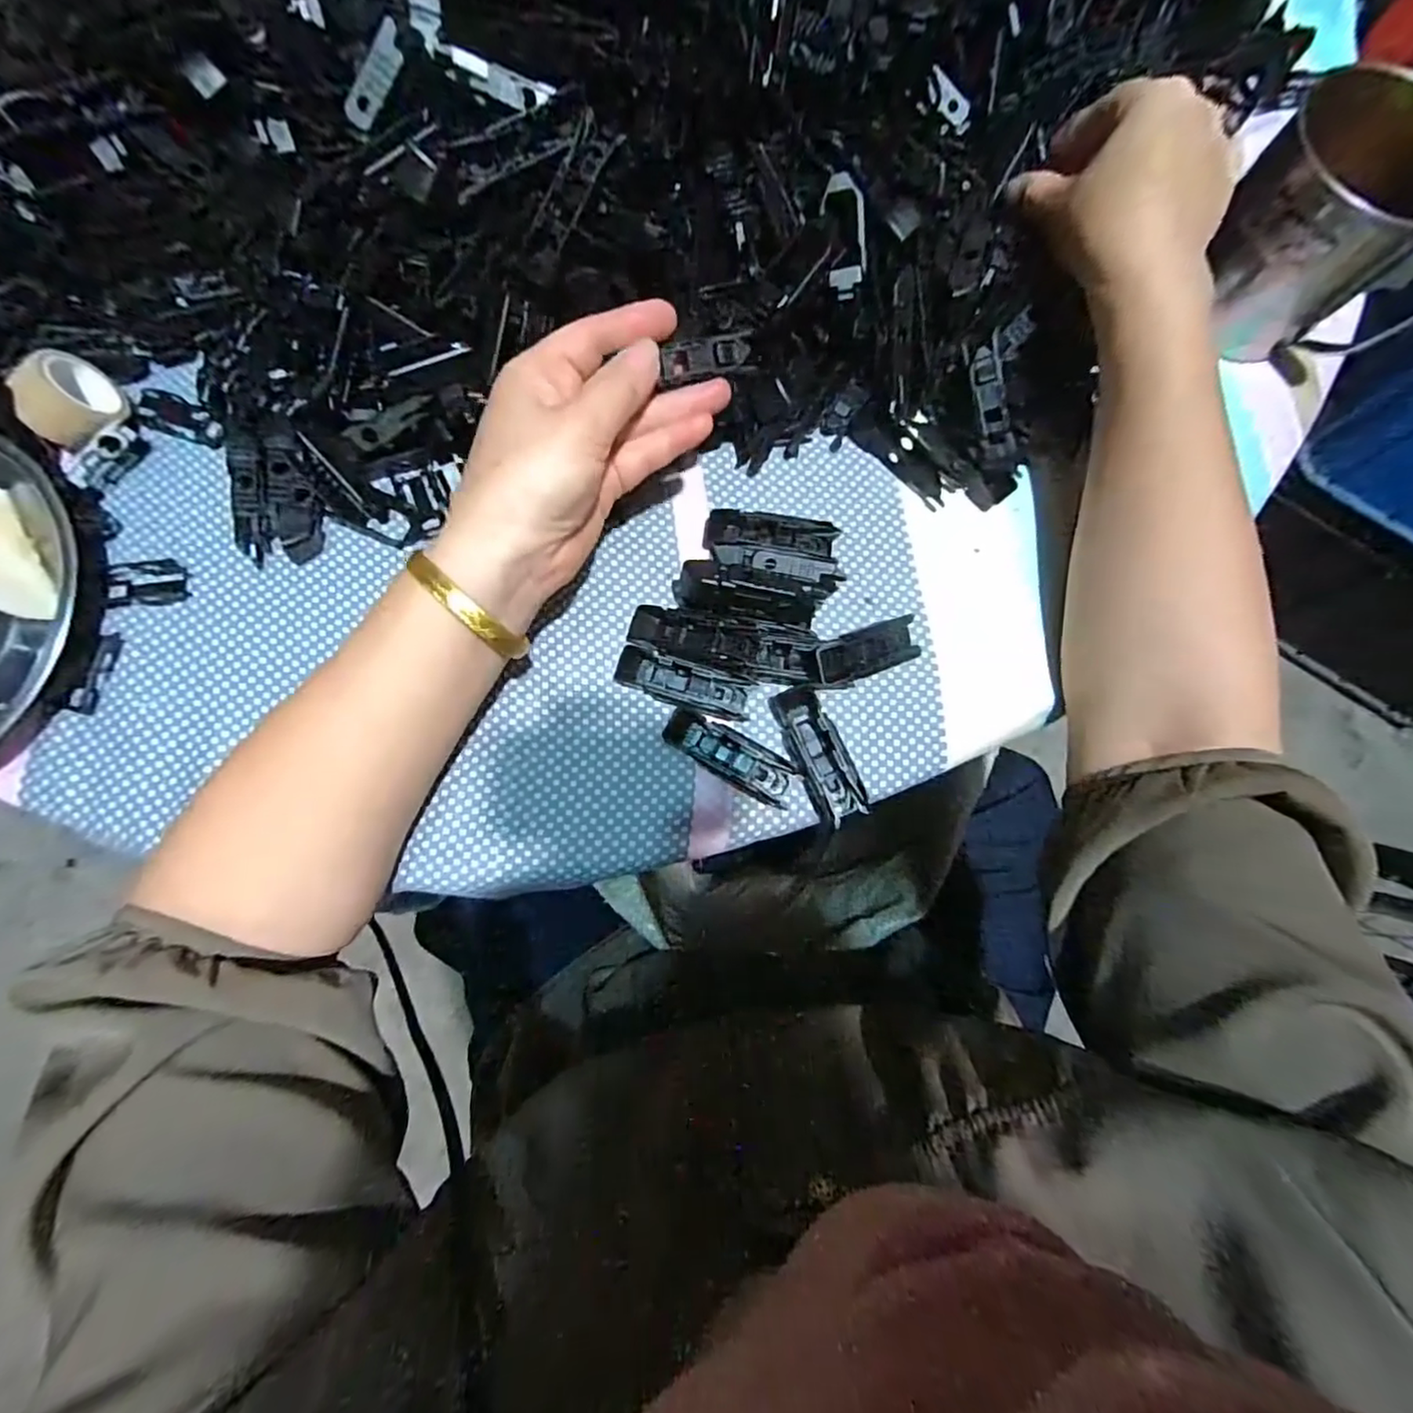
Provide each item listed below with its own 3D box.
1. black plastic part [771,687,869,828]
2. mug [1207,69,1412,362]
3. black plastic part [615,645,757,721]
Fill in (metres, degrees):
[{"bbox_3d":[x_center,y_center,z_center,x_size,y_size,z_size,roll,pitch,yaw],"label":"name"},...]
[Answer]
[{"bbox_3d":[0.053,0.022,0.294,0.023,0.015,0.067,-24,80,-6],"label":"black plastic part"},{"bbox_3d":[0.321,-0.238,0.315,0.081,0.089,0.119,-40,82,-8],"label":"mug"},{"bbox_3d":[-0.012,-0.011,0.299,0.067,0.013,0.020,17,79,2],"label":"black plastic part"}]

